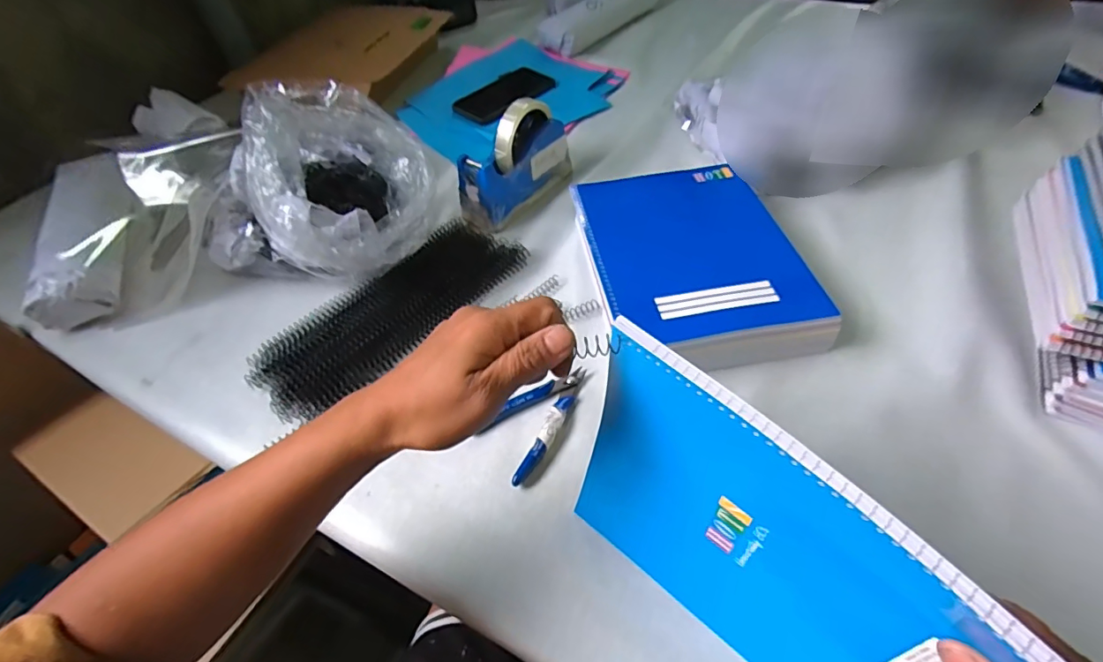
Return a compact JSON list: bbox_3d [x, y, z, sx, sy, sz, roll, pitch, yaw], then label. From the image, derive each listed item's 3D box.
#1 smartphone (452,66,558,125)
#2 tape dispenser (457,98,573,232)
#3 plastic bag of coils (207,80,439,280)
[{"bbox_3d":[-0.075,-0.389,0.821,0.087,0.013,0.172,37,62,28],"label":"smartphone"},{"bbox_3d":[-0.040,-0.211,0.614,0.051,0.101,0.164,37,62,28],"label":"tape dispenser"},{"bbox_3d":[-0.241,-0.149,0.521,0.204,0.169,0.194,24,57,23],"label":"plastic bag of coils"}]

